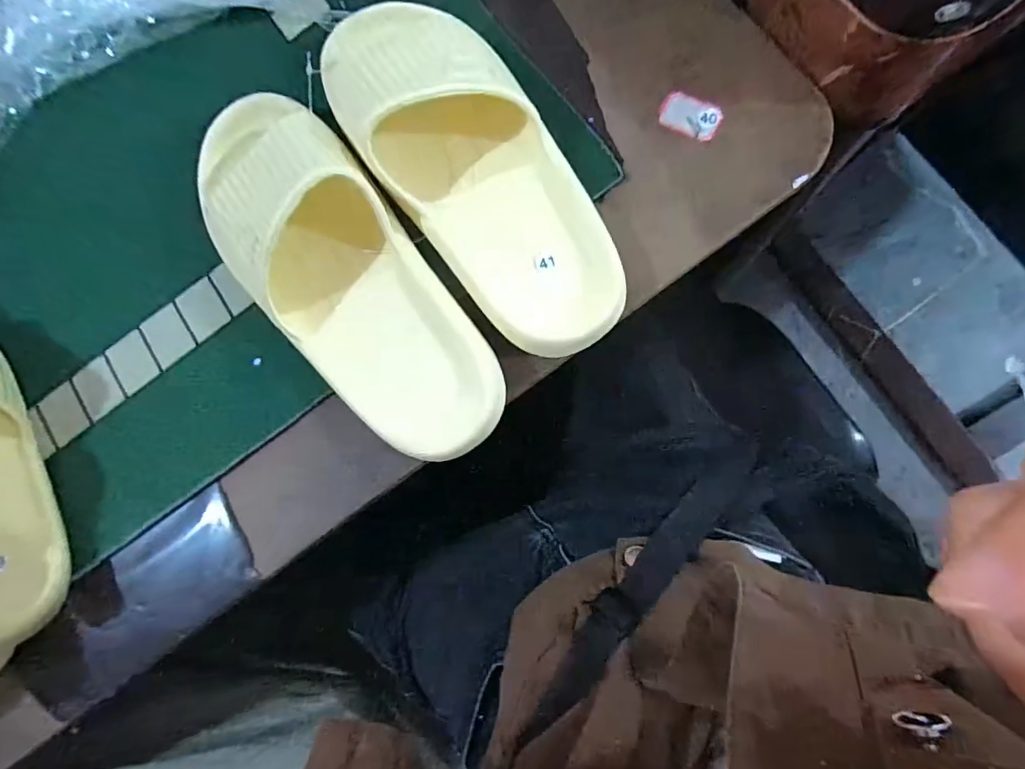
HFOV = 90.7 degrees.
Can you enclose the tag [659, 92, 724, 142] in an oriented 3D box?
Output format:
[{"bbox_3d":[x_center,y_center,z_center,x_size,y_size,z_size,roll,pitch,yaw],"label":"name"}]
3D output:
[{"bbox_3d":[0.112,-0.170,0.318,0.037,0.004,0.023,29,88,10],"label":"tag"}]

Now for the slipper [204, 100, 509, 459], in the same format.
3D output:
[{"bbox_3d":[-0.105,-0.068,0.304,0.097,0.074,0.260,-34,80,-4],"label":"slipper"}]

